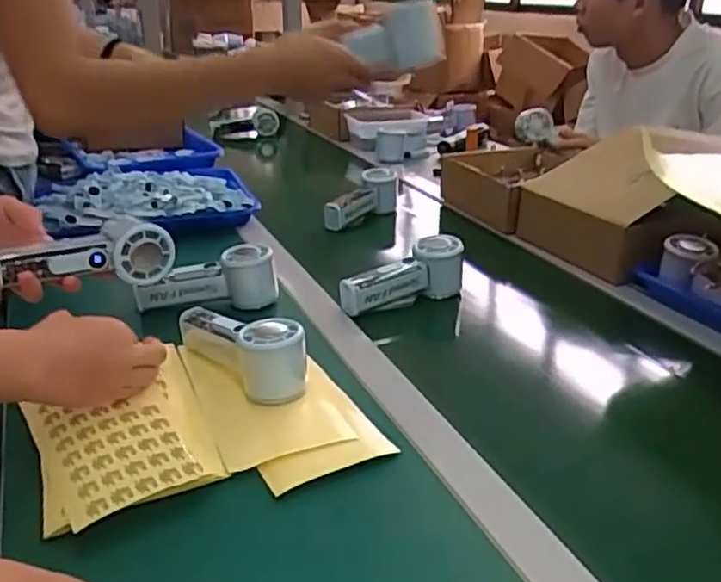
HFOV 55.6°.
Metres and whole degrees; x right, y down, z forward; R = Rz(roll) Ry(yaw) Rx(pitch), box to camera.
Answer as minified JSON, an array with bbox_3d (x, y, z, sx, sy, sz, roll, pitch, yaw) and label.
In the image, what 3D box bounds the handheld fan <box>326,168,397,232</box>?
[{"bbox_3d":[-0.002,-0.134,1.046,0.145,0.063,0.042,-35,41,-31],"label":"handheld fan"}]

